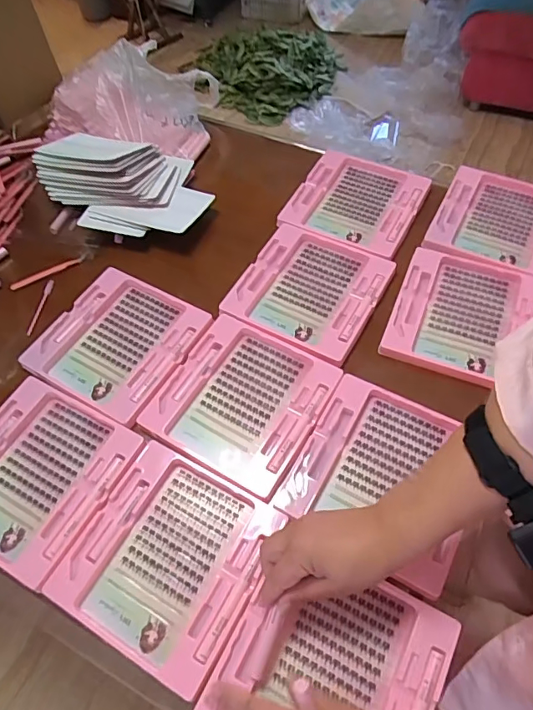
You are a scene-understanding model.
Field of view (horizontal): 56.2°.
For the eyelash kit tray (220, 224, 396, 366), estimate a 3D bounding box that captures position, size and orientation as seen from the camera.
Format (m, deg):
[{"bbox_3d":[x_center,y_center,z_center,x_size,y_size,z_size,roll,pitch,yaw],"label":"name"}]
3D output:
[{"bbox_3d":[0.063,-0.098,0.719,0.195,0.013,0.199,25,61,18],"label":"eyelash kit tray"}]

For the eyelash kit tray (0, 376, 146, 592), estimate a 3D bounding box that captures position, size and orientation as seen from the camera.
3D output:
[{"bbox_3d":[-0.272,0.137,0.589,0.194,0.013,0.194,24,61,18],"label":"eyelash kit tray"}]

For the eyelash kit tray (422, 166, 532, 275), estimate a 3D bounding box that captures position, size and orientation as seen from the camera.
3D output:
[{"bbox_3d":[0.365,-0.210,0.773,0.194,0.015,0.201,23,60,17],"label":"eyelash kit tray"}]

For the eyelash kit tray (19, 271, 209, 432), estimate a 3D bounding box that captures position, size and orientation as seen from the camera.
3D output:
[{"bbox_3d":[-0.204,-0.022,0.685,0.199,0.018,0.189,25,61,18],"label":"eyelash kit tray"}]

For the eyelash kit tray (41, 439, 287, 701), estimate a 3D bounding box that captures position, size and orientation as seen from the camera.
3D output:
[{"bbox_3d":[-0.104,0.211,0.530,0.193,0.013,0.189,24,61,18],"label":"eyelash kit tray"}]

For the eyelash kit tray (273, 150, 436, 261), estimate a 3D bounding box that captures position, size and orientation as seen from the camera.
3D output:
[{"bbox_3d":[0.144,-0.253,0.807,0.194,0.016,0.193,23,60,17],"label":"eyelash kit tray"}]

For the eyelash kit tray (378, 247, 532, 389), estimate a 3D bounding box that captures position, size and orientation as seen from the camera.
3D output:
[{"bbox_3d":[0.270,-0.058,0.683,0.181,0.017,0.203,20,59,15],"label":"eyelash kit tray"}]

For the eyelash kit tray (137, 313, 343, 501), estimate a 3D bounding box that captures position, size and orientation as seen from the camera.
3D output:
[{"bbox_3d":[-0.032,0.052,0.626,0.191,0.015,0.195,25,61,18],"label":"eyelash kit tray"}]

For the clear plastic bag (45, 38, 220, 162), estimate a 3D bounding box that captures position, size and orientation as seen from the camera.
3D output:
[{"bbox_3d":[-0.259,-0.462,0.906,0.311,0.125,0.145,20,59,16],"label":"clear plastic bag"}]

